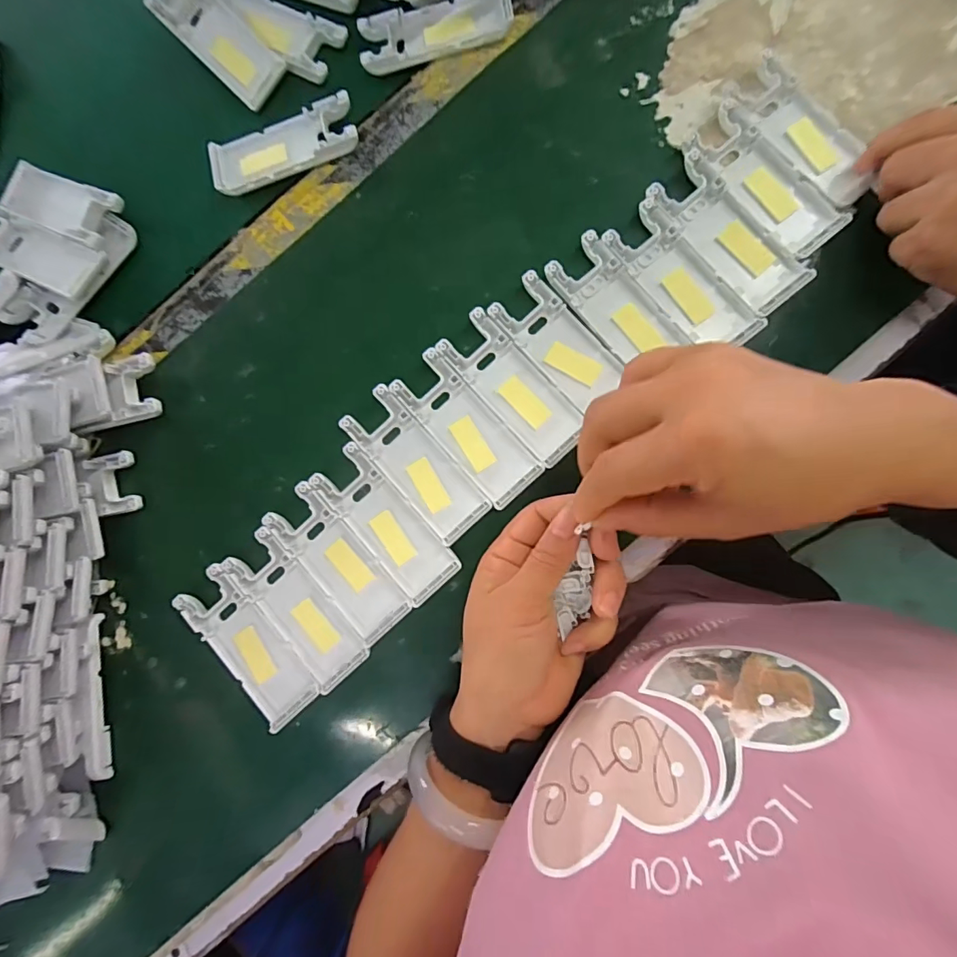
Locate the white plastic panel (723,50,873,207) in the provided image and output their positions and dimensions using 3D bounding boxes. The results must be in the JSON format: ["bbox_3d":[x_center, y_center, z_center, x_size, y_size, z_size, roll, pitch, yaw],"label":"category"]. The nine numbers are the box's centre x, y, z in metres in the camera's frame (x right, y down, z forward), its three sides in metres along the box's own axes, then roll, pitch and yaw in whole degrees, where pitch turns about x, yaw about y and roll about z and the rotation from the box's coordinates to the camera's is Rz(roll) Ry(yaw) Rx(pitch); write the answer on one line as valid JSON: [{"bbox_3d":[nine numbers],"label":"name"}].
[{"bbox_3d":[0.198,-0.211,0.295,0.040,0.012,0.102,-40,83,1],"label":"white plastic panel"}]

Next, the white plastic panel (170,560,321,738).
[{"bbox_3d":[-0.146,0.107,0.310,0.039,0.014,0.103,-41,83,1],"label":"white plastic panel"}]

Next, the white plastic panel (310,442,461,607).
[{"bbox_3d":[-0.058,0.028,0.304,0.039,0.009,0.103,-42,83,1],"label":"white plastic panel"}]

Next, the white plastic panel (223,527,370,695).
[{"bbox_3d":[-0.115,0.083,0.306,0.038,0.009,0.103,-42,83,1],"label":"white plastic panel"}]

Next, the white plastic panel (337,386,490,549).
[{"bbox_3d":[-0.039,-0.009,0.305,0.039,0.009,0.103,-42,83,1],"label":"white plastic panel"}]

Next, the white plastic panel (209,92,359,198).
[{"bbox_3d":[-0.135,-0.229,0.333,0.103,0.009,0.041,-18,84,4],"label":"white plastic panel"}]

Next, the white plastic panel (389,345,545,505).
[{"bbox_3d":[-0.007,-0.031,0.304,0.038,0.009,0.102,-42,83,1],"label":"white plastic panel"}]

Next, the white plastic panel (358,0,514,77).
[{"bbox_3d":[-0.030,-0.308,0.328,0.103,0.009,0.041,-11,85,4],"label":"white plastic panel"}]

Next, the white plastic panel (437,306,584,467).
[{"bbox_3d":[0.022,-0.057,0.303,0.038,0.009,0.101,-42,83,1],"label":"white plastic panel"}]

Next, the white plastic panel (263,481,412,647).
[{"bbox_3d":[-0.089,0.054,0.306,0.040,0.010,0.102,-42,83,1],"label":"white plastic panel"}]

